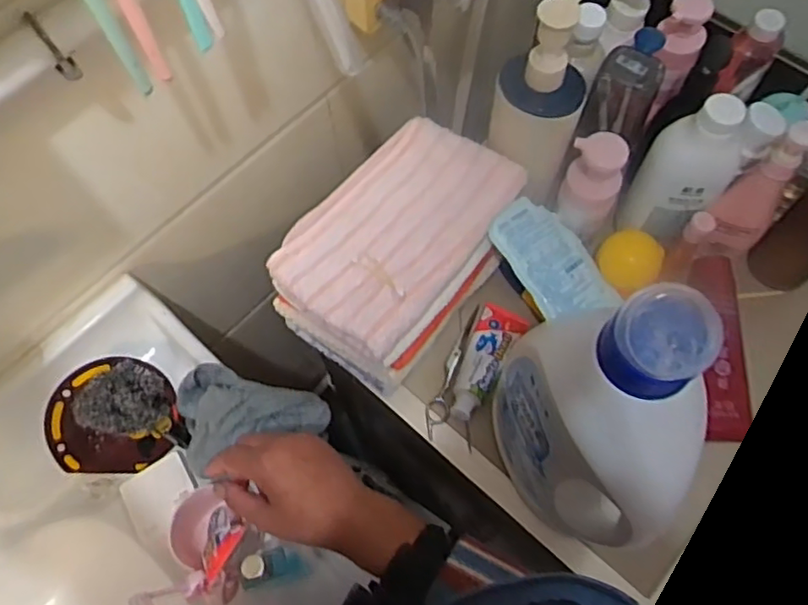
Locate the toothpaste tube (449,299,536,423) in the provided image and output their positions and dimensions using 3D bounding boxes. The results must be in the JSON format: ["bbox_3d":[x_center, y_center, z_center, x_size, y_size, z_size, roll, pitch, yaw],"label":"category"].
[{"bbox_3d":[0.089,0.061,0.672,0.052,0.026,0.137,23,55,11],"label":"toothpaste tube"}]

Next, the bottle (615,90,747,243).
[{"bbox_3d":[0.280,-0.131,0.624,0.080,0.189,0.060,33,71,15],"label":"bottle"}]

